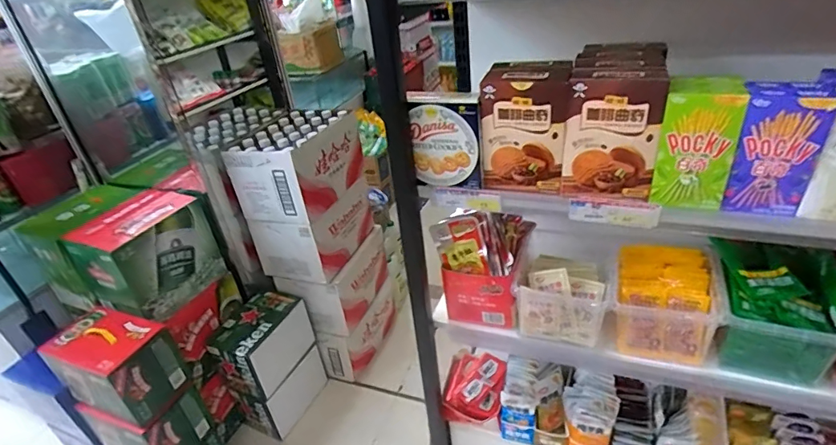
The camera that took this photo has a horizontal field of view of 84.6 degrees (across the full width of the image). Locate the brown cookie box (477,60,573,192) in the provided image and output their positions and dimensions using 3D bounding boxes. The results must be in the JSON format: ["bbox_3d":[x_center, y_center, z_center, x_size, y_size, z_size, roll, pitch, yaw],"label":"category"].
[{"bbox_3d":[0.156,-0.138,0.665,0.115,0.161,0.081,4,34,17],"label":"brown cookie box"}]

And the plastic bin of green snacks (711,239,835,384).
[{"bbox_3d":[0.557,0.136,0.726,0.149,0.156,0.184,8,35,23],"label":"plastic bin of green snacks"}]

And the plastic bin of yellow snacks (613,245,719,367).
[{"bbox_3d":[0.415,0.135,0.800,0.151,0.113,0.170,5,34,19],"label":"plastic bin of yellow snacks"}]

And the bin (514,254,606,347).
[{"bbox_3d":[0.267,0.120,0.846,0.144,0.096,0.170,5,34,20],"label":"bin"}]

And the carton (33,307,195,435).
[{"bbox_3d":[-0.810,0.387,1.242,0.285,0.216,0.186,6,35,21],"label":"carton"}]

